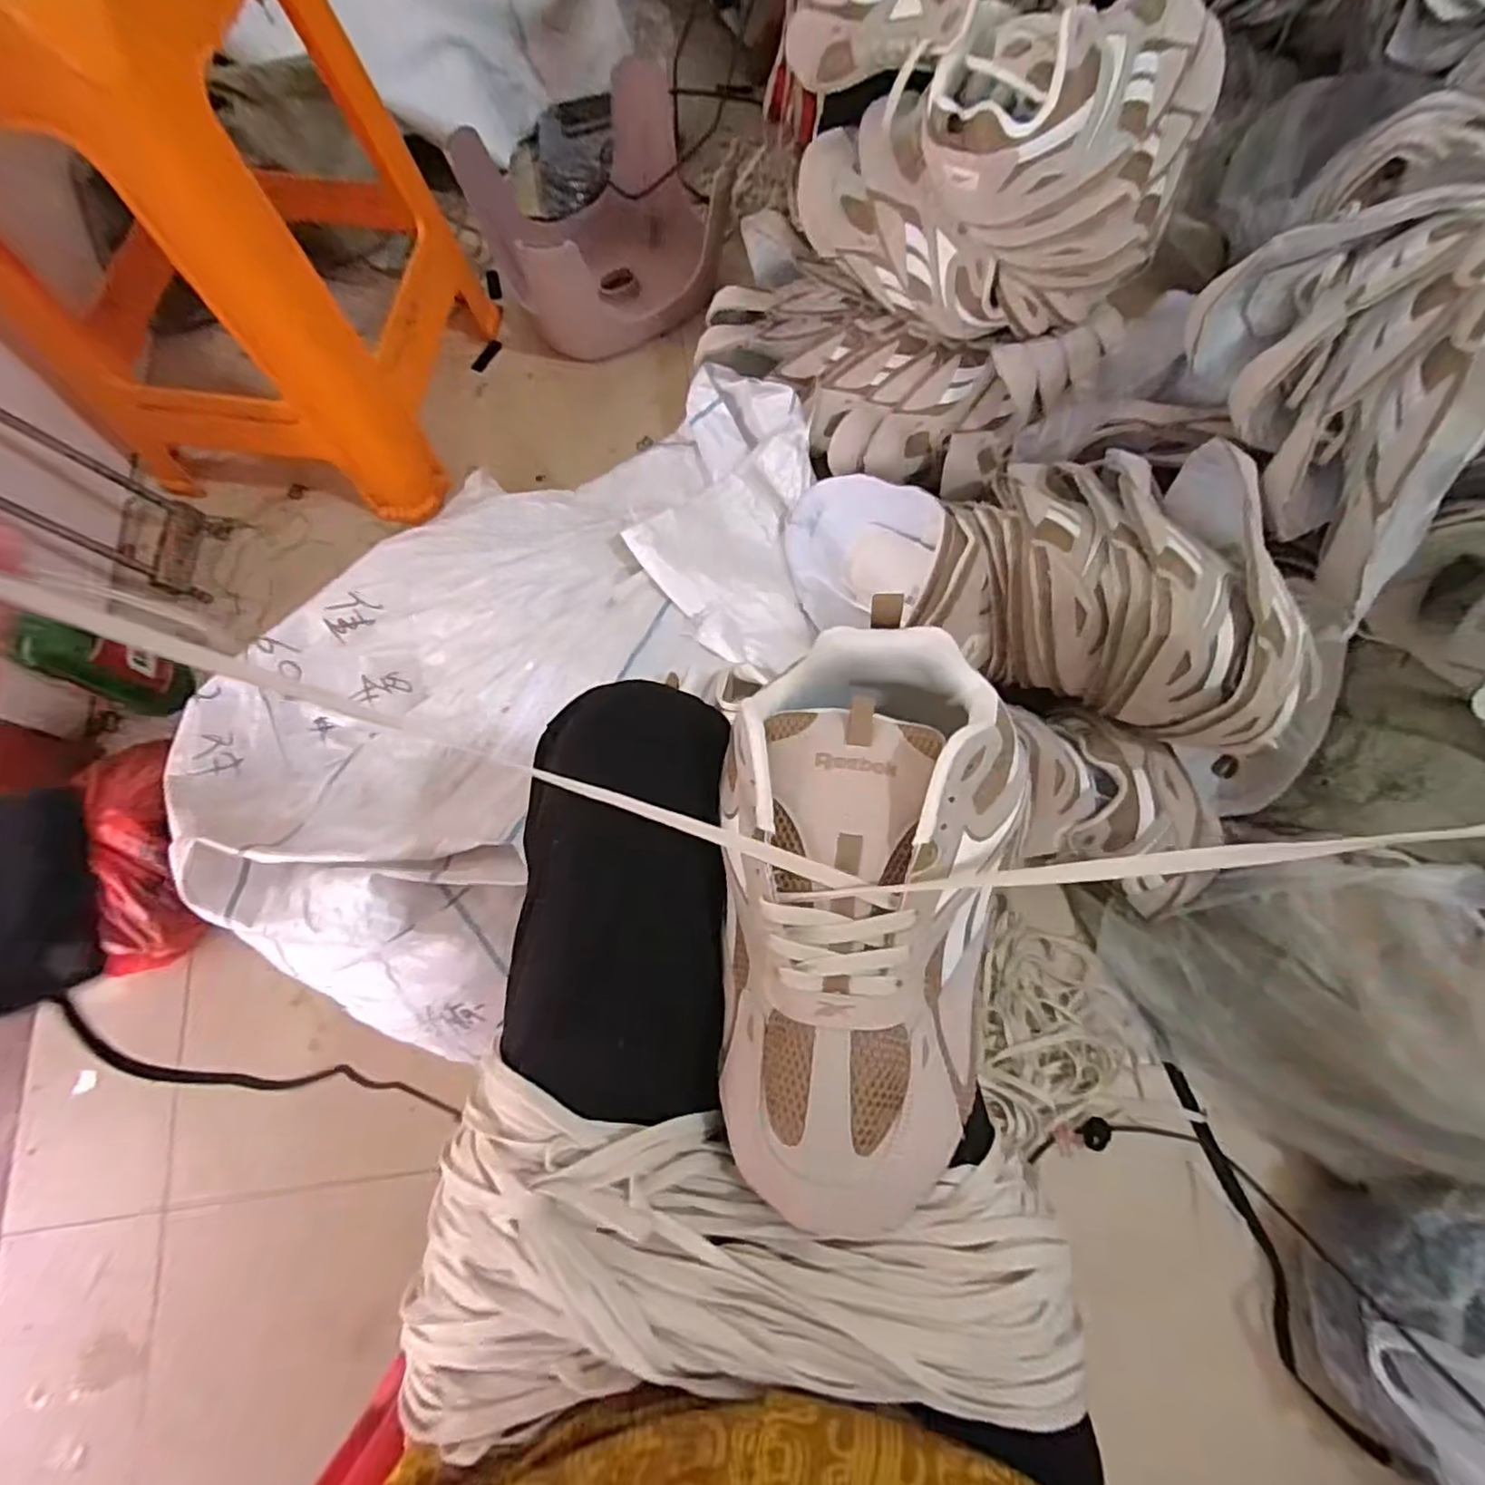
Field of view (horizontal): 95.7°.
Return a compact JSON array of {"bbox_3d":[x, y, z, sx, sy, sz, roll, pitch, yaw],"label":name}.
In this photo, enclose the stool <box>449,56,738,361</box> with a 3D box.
[{"bbox_3d":[-0.192,-0.696,0.942,0.306,0.219,0.263,-23,74,-8],"label":"stool"}]

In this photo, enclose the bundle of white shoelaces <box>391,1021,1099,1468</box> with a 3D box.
[{"bbox_3d":[0.002,0.232,0.290,0.284,0.038,0.129,6,72,1],"label":"bundle of white shoelaces"}]

